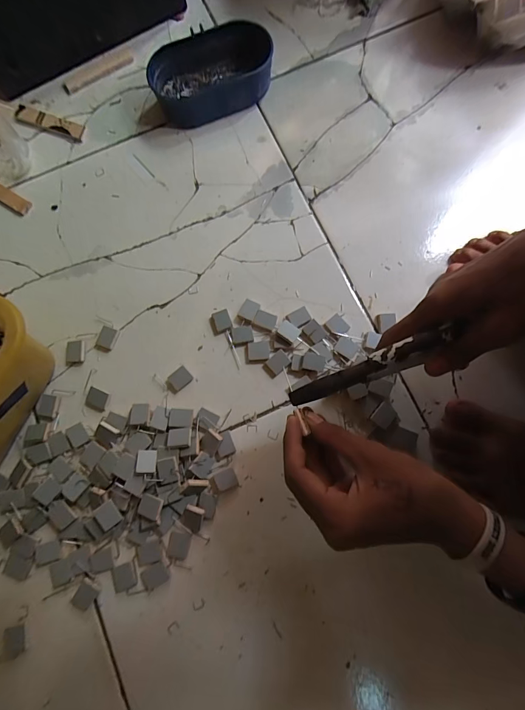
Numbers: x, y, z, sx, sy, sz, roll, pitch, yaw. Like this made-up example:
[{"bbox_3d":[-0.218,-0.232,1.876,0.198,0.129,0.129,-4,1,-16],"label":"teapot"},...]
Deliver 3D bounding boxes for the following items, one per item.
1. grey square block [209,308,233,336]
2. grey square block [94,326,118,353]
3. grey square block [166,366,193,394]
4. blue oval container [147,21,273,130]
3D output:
[{"bbox_3d":[-0.050,-0.039,0.407,0.025,0.008,0.026,-20,79,-2],"label":"grey square block"},{"bbox_3d":[-0.184,-0.018,0.406,0.021,0.006,0.029,19,80,5],"label":"grey square block"},{"bbox_3d":[-0.096,0.028,0.393,0.029,0.005,0.020,-42,81,-6],"label":"grey square block"},{"bbox_3d":[-0.063,-0.353,0.440,0.154,0.050,0.077,-14,79,-1],"label":"blue oval container"}]

